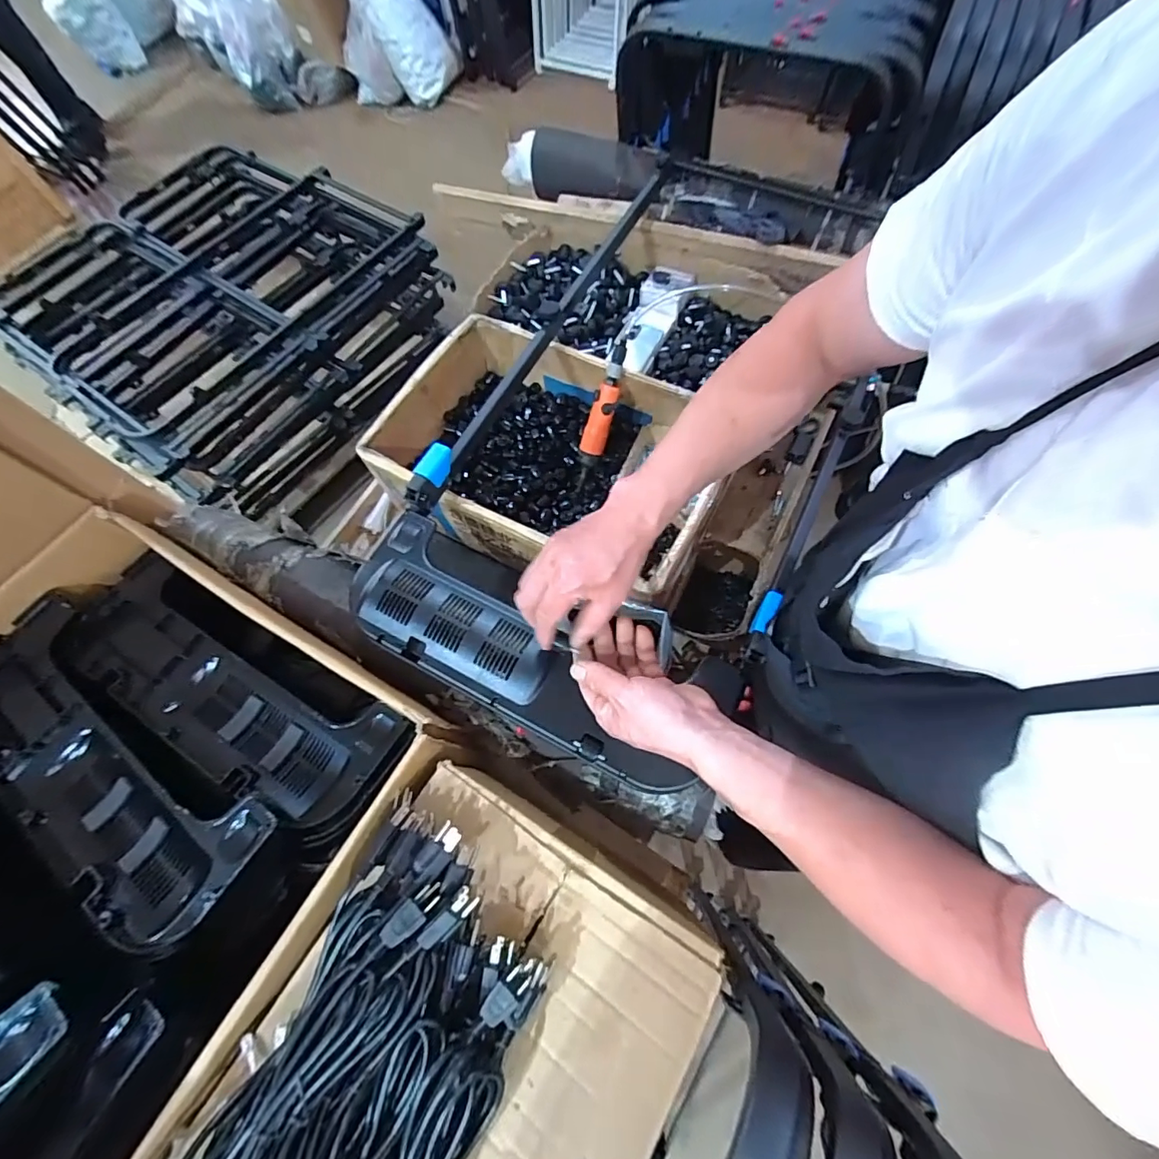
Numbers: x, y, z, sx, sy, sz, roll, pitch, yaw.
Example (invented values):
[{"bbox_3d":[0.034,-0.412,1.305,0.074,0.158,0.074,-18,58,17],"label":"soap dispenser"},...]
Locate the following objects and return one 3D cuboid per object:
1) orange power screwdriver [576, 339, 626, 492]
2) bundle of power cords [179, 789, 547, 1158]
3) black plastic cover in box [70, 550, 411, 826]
[{"bbox_3d":[0.032,-0.268,0.851,0.040,0.244,0.037,25,30,13],"label":"orange power screwdriver"},{"bbox_3d":[-0.202,0.454,0.391,0.223,0.101,0.471,29,72,14],"label":"bundle of power cords"},{"bbox_3d":[-0.454,0.122,0.630,0.492,0.031,0.149,27,72,13],"label":"black plastic cover in box"}]

